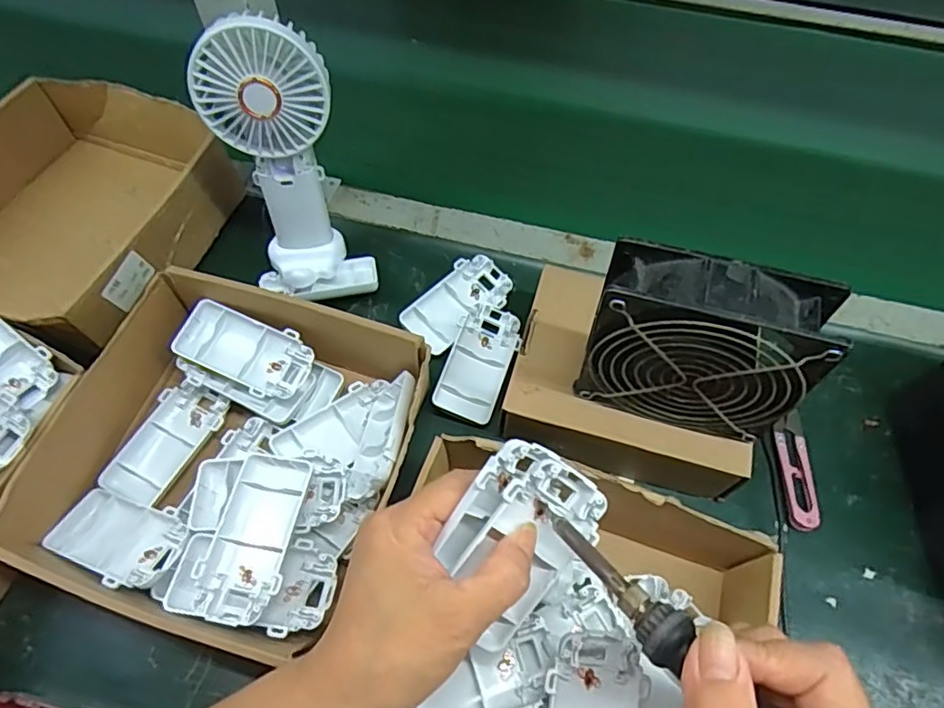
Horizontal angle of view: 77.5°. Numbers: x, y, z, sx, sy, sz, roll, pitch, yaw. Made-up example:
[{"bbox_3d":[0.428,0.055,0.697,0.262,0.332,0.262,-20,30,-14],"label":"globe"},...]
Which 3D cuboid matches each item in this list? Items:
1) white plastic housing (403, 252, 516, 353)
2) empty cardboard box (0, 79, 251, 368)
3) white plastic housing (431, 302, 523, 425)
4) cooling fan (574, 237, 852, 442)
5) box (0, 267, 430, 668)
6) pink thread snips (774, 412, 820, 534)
[{"bbox_3d":[-0.010,-0.042,0.480,0.050,0.013,0.093,36,65,17],"label":"white plastic housing"},{"bbox_3d":[-0.330,-0.119,0.489,0.203,0.072,0.232,20,61,9],"label":"empty cardboard box"},{"bbox_3d":[0.007,0.004,0.452,0.047,0.010,0.094,15,60,7],"label":"white plastic housing"},{"bbox_3d":[0.129,-0.003,0.343,0.118,0.114,0.043,16,61,7],"label":"cooling fan"},{"bbox_3d":[-0.152,0.060,0.389,0.206,0.062,0.222,14,60,6],"label":"box"},{"bbox_3d":[0.233,0.081,0.424,0.025,0.009,0.091,8,60,2],"label":"pink thread snips"}]

